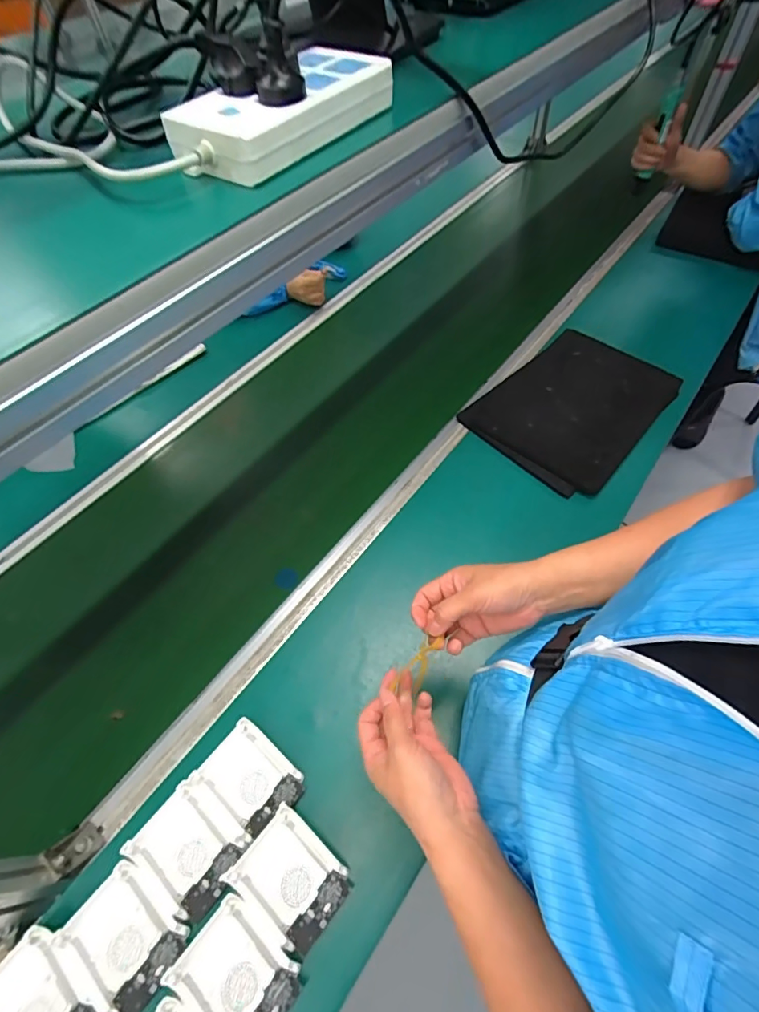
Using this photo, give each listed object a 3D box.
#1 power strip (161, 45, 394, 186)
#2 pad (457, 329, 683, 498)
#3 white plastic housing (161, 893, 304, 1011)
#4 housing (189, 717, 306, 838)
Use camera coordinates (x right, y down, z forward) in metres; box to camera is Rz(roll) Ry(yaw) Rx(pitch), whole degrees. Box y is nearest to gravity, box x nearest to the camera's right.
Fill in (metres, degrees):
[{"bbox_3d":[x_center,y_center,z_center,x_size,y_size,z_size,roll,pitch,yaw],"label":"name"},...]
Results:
[{"bbox_3d":[-0.078,-0.333,0.390,0.095,0.036,0.199,30,63,21],"label":"power strip"},{"bbox_3d":[0.374,-0.201,0.878,0.380,0.027,0.267,-39,62,-20],"label":"pad"},{"bbox_3d":[-0.143,0.473,0.465,0.107,0.020,0.087,34,65,23],"label":"white plastic housing"},{"bbox_3d":[-0.154,0.326,0.554,0.105,0.027,0.086,34,64,22],"label":"housing"}]

